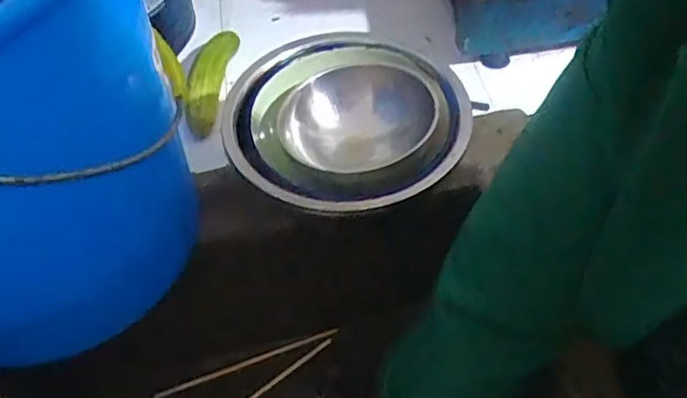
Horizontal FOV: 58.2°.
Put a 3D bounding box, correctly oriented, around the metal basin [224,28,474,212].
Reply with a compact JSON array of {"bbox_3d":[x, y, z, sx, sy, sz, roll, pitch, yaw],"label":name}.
[{"bbox_3d":[0.002,-0.060,0.535,0.194,0.070,0.190,-3,49,3],"label":"metal basin"}]

